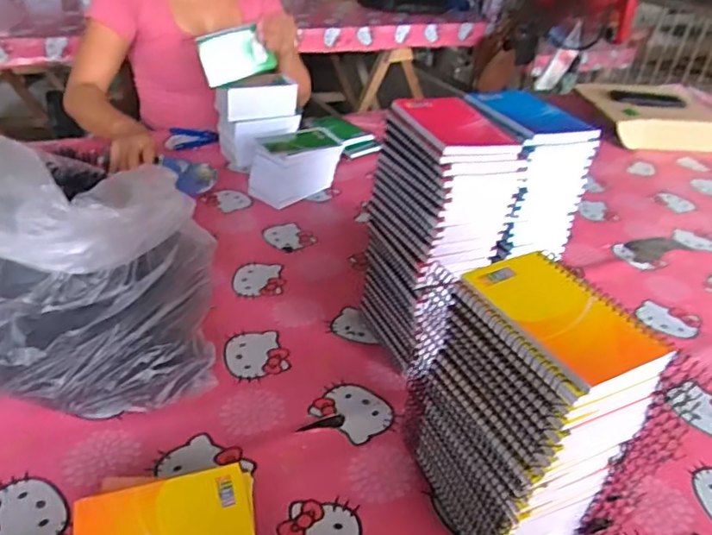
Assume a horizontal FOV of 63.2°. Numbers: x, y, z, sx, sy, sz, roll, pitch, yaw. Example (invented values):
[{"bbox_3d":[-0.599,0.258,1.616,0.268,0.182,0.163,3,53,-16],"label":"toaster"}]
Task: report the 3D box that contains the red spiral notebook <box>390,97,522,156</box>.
[{"bbox_3d":[0.099,-0.141,0.565,0.097,0.008,0.136,-7,36,-17],"label":"red spiral notebook"}]

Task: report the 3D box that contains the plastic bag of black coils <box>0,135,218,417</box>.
[{"bbox_3d":[-0.294,0.001,0.603,0.278,0.221,0.233,-7,36,-17],"label":"plastic bag of black coils"}]

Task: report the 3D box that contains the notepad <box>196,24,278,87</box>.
[{"bbox_3d":[-0.216,-0.378,1.027,0.116,0.084,0.015,-24,18,-18],"label":"notepad"}]

